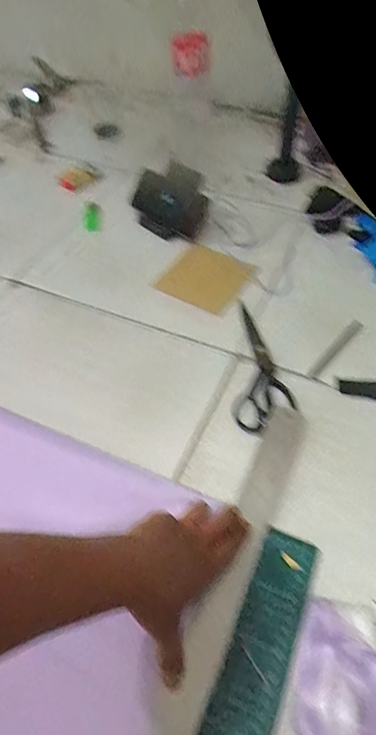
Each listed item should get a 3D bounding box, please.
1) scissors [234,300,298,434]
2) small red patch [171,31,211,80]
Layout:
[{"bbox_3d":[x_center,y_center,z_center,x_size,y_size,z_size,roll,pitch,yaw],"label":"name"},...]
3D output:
[{"bbox_3d":[0.103,-0.006,0.628,0.077,0.008,0.220,1,51,2],"label":"scissors"},{"bbox_3d":[0.007,-0.670,0.959,0.079,0.083,0.021,0,51,1],"label":"small red patch"}]

